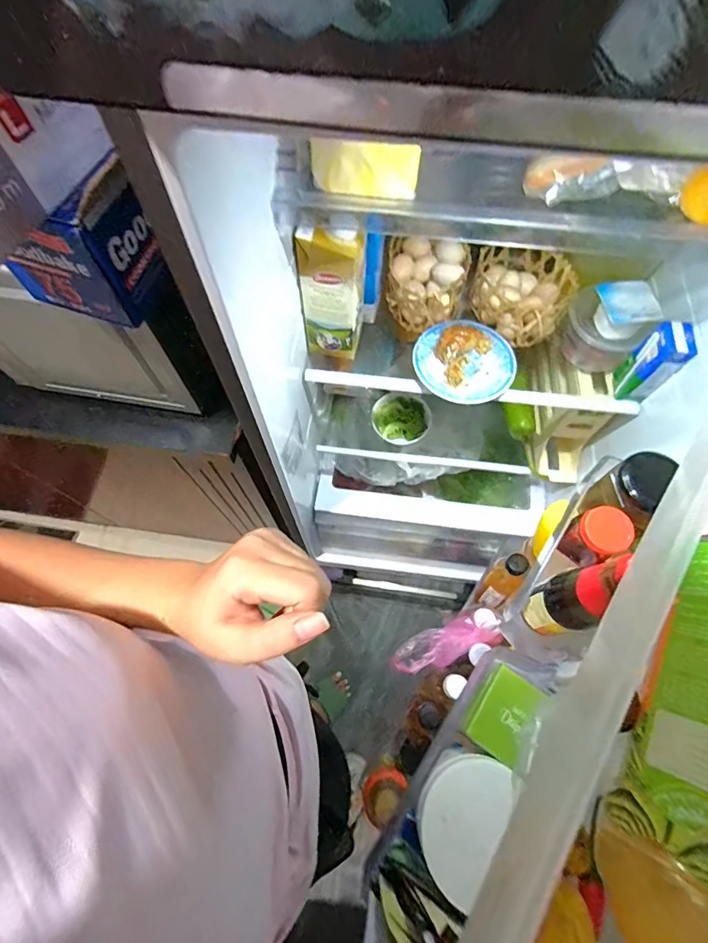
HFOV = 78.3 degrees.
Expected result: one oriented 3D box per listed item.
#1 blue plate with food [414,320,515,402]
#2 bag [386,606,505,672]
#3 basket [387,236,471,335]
[{"bbox_3d":[0.164,-0.168,0.645,0.140,0.038,0.143,0,68,0],"label":"blue plate with food"},{"bbox_3d":[0.133,0.244,0.621,0.158,0.045,0.053,-21,69,-8],"label":"bag"},{"bbox_3d":[0.113,-0.300,0.690,0.121,0.071,0.135,7,68,3],"label":"basket"}]

